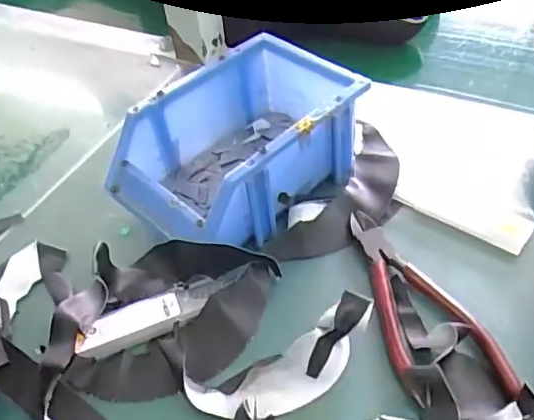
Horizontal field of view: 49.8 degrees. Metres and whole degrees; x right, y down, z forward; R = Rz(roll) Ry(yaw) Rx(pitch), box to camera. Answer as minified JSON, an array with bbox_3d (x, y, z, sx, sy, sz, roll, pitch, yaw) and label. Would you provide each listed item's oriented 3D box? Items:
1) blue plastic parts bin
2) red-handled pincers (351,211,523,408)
[{"bbox_3d":[-0.022,-0.047,0.443,0.173,0.076,0.118,-36,51,-25],"label":"blue plastic parts bin"},{"bbox_3d":[0.096,0.054,0.373,0.063,0.017,0.155,-13,45,-5],"label":"red-handled pincers"}]

